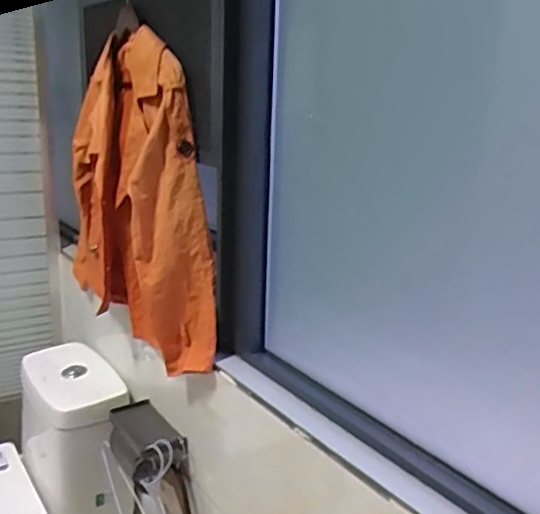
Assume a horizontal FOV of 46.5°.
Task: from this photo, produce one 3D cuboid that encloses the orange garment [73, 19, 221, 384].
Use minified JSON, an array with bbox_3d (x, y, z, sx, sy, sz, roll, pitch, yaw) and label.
[{"bbox_3d":[-0.273,-0.131,1.278,0.184,0.562,0.618,-5,17,-23],"label":"orange garment"}]

